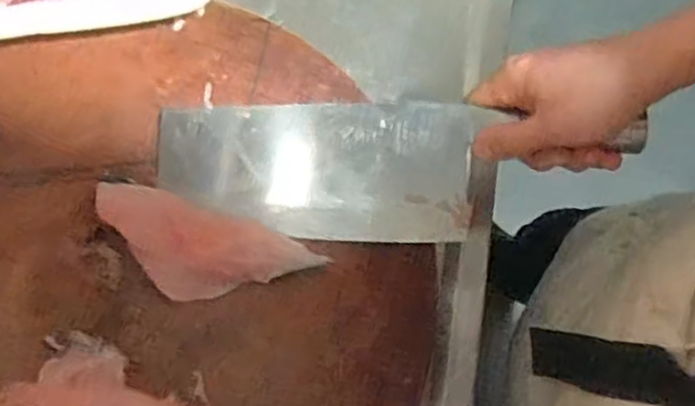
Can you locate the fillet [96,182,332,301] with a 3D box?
[{"bbox_3d":[-0.095,0.030,0.465,0.144,0.025,0.060,18,76,3],"label":"fillet"}]

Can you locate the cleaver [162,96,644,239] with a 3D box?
[{"bbox_3d":[0.030,-0.023,0.483,0.311,0.017,0.093,3,76,3],"label":"cleaver"}]

